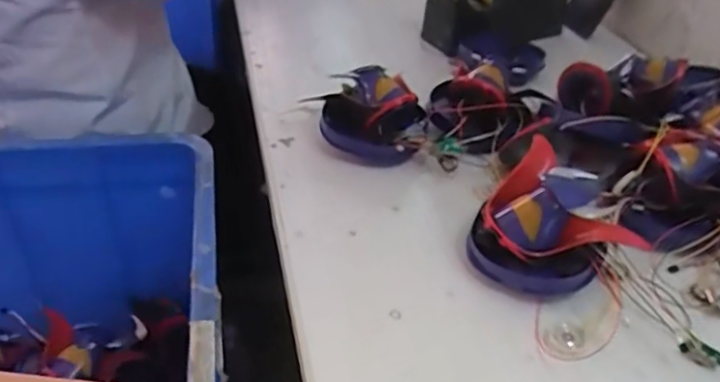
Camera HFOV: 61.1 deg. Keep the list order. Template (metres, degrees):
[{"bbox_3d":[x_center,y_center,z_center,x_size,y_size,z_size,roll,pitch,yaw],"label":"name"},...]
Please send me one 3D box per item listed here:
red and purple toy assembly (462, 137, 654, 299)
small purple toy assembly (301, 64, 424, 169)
[{"bbox_3d":[0.149,0.026,0.491,0.110,0.073,0.109,-25,45,-31],"label":"red and purple toy assembly"},{"bbox_3d":[0.008,-0.079,0.623,0.112,0.074,0.075,10,38,11],"label":"small purple toy assembly"}]

